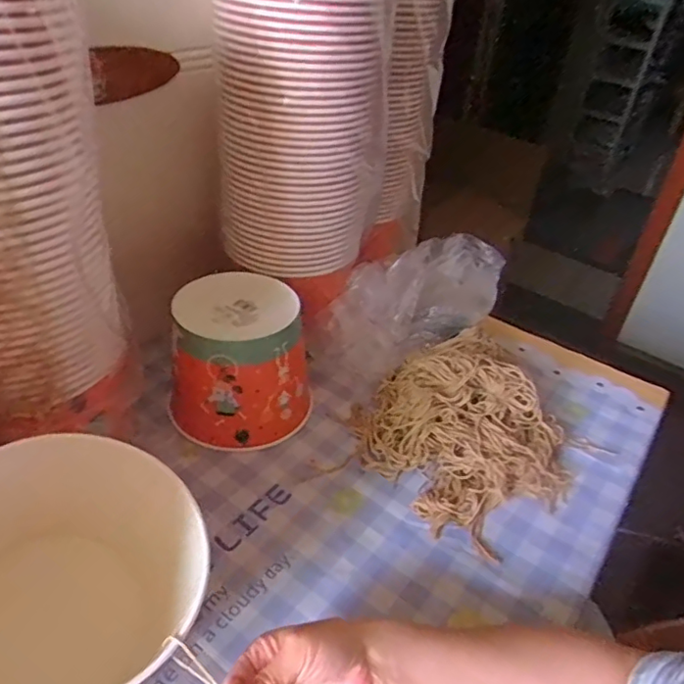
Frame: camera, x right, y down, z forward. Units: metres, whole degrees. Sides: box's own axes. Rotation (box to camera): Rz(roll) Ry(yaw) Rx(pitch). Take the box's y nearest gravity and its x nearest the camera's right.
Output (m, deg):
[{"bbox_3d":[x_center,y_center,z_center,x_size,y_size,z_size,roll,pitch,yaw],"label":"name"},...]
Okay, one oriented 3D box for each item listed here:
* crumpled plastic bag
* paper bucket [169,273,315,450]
[{"bbox_3d":[0.107,-0.056,0.739,0.335,0.100,0.103,-27,48,-37],"label":"crumpled plastic bag"},{"bbox_3d":[-0.104,0.020,0.617,0.145,0.134,0.138,4,37,-3],"label":"paper bucket"}]

